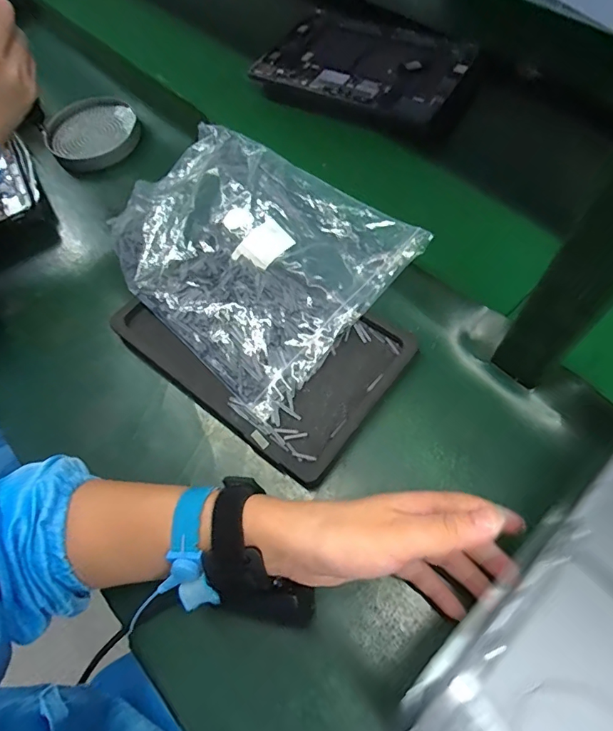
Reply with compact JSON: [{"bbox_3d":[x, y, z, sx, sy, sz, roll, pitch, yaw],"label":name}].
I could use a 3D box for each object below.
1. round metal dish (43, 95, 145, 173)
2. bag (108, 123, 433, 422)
[{"bbox_3d":[-0.271,-0.295,0.579,0.119,0.023,0.111,-1,64,2],"label":"round metal dish"},{"bbox_3d":[-0.066,-0.118,0.452,0.290,0.040,0.225,39,72,19],"label":"bag"}]

